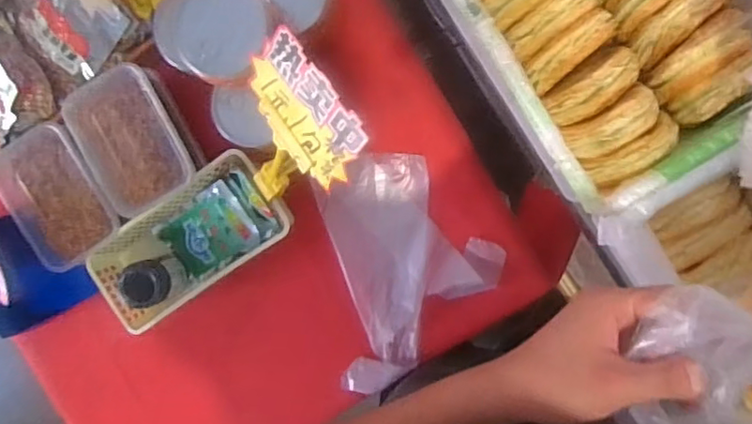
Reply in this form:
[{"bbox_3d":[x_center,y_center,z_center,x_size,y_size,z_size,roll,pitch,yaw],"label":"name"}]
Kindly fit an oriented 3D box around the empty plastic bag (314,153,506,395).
[{"bbox_3d":[0.049,0.076,0.787,0.218,0.010,0.304,-8,95,7],"label":"empty plastic bag"}]

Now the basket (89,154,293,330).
[{"bbox_3d":[-0.244,0.041,0.780,0.273,0.079,0.124,-34,91,8],"label":"basket"}]

